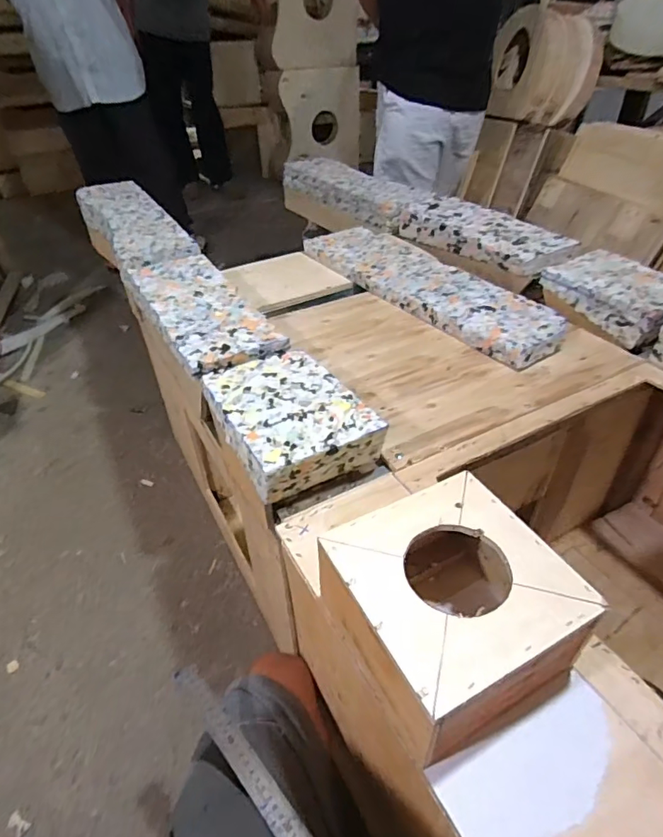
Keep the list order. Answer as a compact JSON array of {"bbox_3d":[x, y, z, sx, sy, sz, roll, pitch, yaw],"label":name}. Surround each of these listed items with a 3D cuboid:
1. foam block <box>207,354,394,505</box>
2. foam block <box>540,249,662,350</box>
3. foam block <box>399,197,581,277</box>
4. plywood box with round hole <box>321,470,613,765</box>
[{"bbox_3d":[-0.060,-0.004,0.671,0.166,0.059,0.225,-21,43,-21],"label":"foam block"},{"bbox_3d":[0.545,-0.235,0.945,0.169,0.077,0.241,-23,44,-23],"label":"foam block"},{"bbox_3d":[0.343,-0.450,1.180,0.164,0.050,0.481,-24,44,-24],"label":"foam block"},{"bbox_3d":[0.104,0.162,0.440,0.171,0.090,0.176,-21,43,-21],"label":"plywood box with round hole"}]

